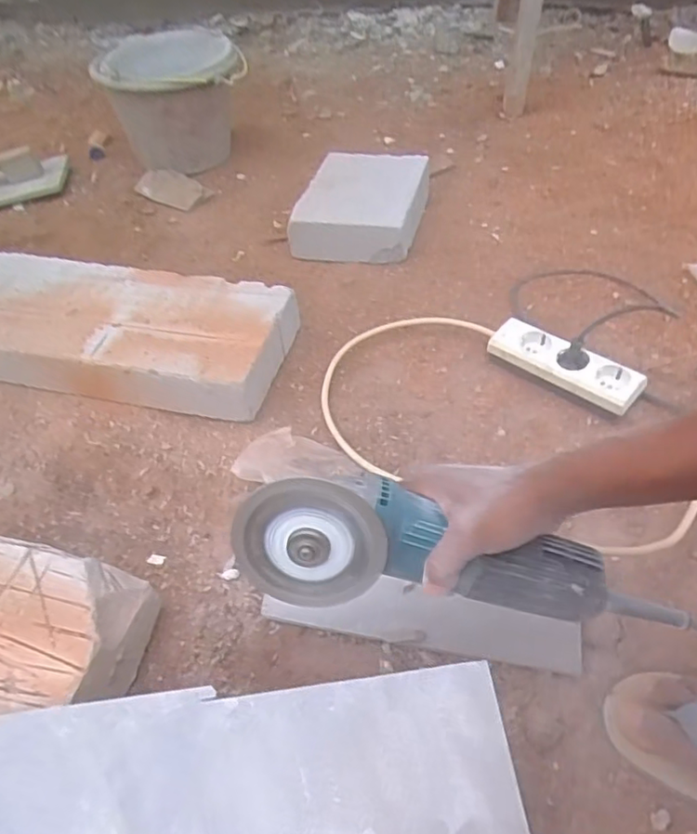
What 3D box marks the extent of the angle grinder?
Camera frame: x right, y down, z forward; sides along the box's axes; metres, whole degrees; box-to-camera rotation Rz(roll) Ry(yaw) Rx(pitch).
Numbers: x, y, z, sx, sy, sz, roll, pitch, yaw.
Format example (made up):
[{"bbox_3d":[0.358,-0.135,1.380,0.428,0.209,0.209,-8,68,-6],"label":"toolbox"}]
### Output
[{"bbox_3d":[0.085,0.094,0.444,0.324,0.087,0.085,12,50,-6],"label":"angle grinder"}]

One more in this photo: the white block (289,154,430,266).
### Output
[{"bbox_3d":[0.023,-0.379,1.069,0.227,0.082,0.261,10,52,15],"label":"white block"}]

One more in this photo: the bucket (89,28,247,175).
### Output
[{"bbox_3d":[-0.342,-0.653,1.262,0.249,0.203,0.254,-2,47,2],"label":"bucket"}]

